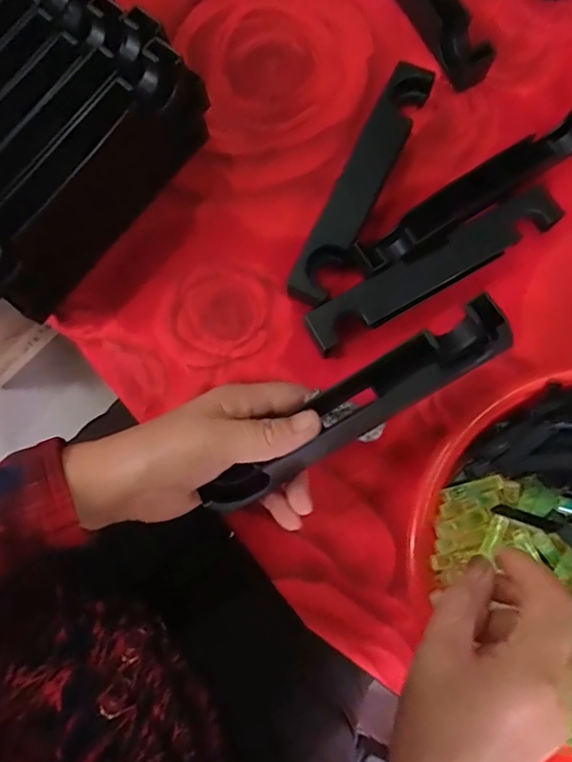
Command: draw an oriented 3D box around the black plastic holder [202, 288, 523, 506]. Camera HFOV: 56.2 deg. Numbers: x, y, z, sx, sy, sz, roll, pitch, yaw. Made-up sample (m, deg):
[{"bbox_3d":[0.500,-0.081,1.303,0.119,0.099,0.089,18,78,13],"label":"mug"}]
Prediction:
[{"bbox_3d":[0.034,0.019,0.305,0.193,0.028,0.032,-35,78,13],"label":"black plastic holder"}]

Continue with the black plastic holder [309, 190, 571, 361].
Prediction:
[{"bbox_3d":[0.103,-0.078,0.378,0.196,0.022,0.032,-30,81,-5],"label":"black plastic holder"}]

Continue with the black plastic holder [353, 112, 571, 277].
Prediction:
[{"bbox_3d":[0.136,-0.135,0.387,0.195,0.028,0.028,-34,81,-5],"label":"black plastic holder"}]

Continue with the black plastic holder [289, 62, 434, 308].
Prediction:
[{"bbox_3d":[0.056,-0.146,0.400,0.033,0.029,0.199,24,81,5],"label":"black plastic holder"}]

